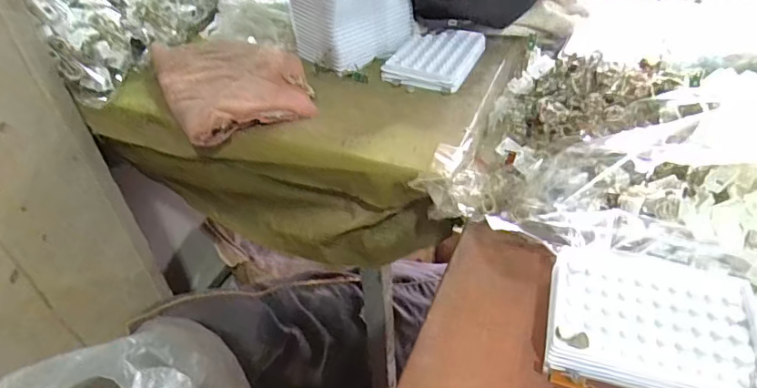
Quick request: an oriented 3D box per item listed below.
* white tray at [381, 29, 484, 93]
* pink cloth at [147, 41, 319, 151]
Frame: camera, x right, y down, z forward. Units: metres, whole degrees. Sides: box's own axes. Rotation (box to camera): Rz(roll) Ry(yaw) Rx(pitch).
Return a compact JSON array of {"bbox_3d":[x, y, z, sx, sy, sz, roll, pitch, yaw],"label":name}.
[{"bbox_3d":[0.071,-0.167,0.624,0.091,0.020,0.131,16,44,21],"label":"white tray"},{"bbox_3d":[-0.167,-0.134,0.587,0.148,0.028,0.204,-20,43,-18],"label":"pink cloth"}]

